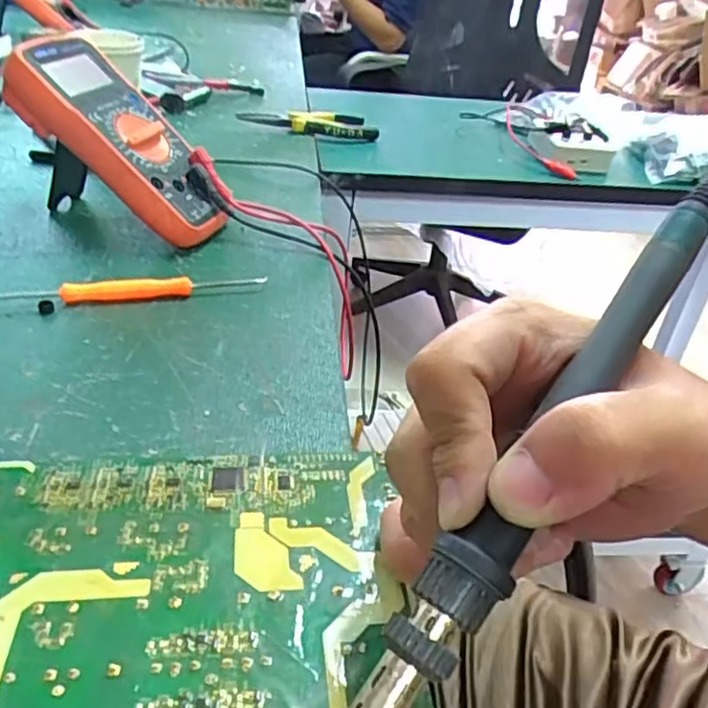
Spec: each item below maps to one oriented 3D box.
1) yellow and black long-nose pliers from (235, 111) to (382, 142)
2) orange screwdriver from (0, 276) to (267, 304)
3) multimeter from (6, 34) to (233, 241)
[{"bbox_3d":[-0.049,-0.259,0.762,0.151,0.020,0.042,4,34,-2],"label":"yellow and black long-nose pliers"},{"bbox_3d":[-0.144,-0.041,0.429,0.172,0.012,0.018,-4,35,-14],"label":"orange screwdriver"},{"bbox_3d":[-0.167,-0.150,0.493,0.170,0.043,0.085,47,37,-9],"label":"multimeter"}]

